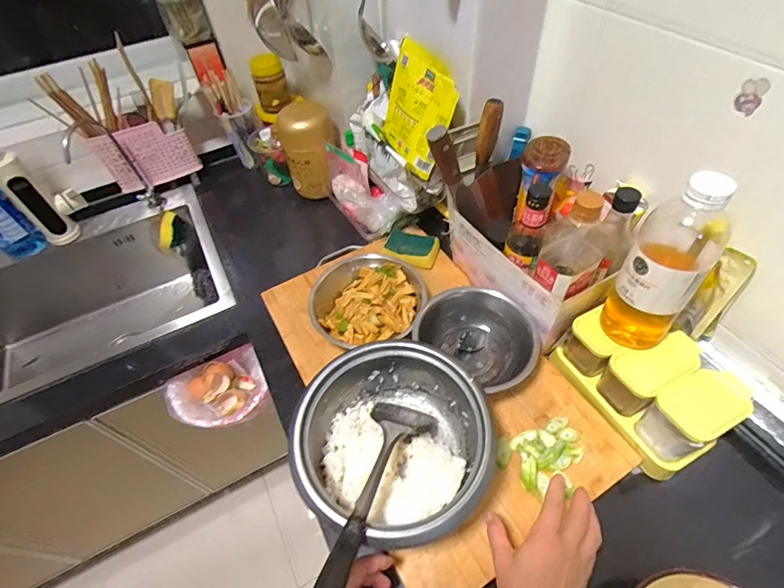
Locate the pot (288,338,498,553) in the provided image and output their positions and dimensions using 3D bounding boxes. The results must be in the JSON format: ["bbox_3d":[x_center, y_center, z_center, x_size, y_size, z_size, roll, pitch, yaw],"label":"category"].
[{"bbox_3d":[0.010,0.183,0.513,0.221,0.114,0.200,28,59,25],"label":"pot"}]

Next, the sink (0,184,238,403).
[{"bbox_3d":[-0.676,0.070,0.900,0.666,0.248,0.429,-24,53,-13],"label":"sink"}]

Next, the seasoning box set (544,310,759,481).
[{"bbox_3d":[0.347,0.122,0.567,0.126,0.100,0.212,-26,53,-14],"label":"seasoning box set"}]

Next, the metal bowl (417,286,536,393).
[{"bbox_3d":[0.137,0.069,0.629,0.140,0.082,0.178,-31,55,-17],"label":"metal bowl"}]

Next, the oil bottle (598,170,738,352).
[{"bbox_3d":[0.325,-0.031,0.485,0.081,0.233,0.085,-39,58,-23],"label":"oil bottle"}]

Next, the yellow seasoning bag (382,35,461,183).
[{"bbox_3d":[0.041,-0.301,0.678,0.014,0.163,0.136,-26,67,-36],"label":"yellow seasoning bag"}]

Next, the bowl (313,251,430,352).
[{"bbox_3d":[-0.041,0.012,0.695,0.185,0.060,0.182,-3,51,4],"label":"bowl"}]

